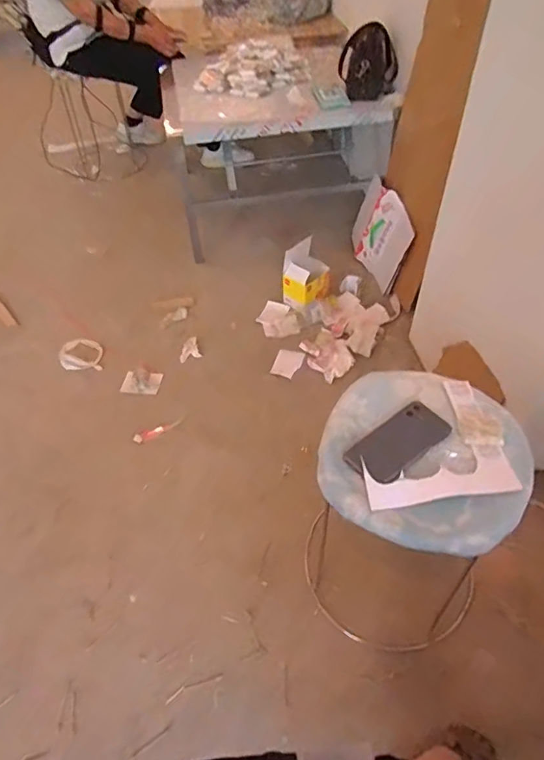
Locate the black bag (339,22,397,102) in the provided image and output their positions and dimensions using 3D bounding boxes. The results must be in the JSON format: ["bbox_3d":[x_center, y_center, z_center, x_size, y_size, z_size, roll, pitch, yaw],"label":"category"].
[{"bbox_3d":[0.305,-0.998,1.576,0.182,0.171,0.156,7,48,8],"label":"black bag"}]

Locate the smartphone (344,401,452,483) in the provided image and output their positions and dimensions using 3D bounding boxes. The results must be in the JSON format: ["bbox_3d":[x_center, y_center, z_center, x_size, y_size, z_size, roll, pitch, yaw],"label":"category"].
[{"bbox_3d":[0.191,0.093,0.754,0.164,0.016,0.077,-31,53,-24],"label":"smartphone"}]

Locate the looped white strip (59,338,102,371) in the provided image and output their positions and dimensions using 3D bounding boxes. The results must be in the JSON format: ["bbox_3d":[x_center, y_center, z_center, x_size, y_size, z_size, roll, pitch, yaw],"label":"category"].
[{"bbox_3d":[-0.572,-0.078,1.510,0.117,0.027,0.131,-7,47,-4],"label":"looped white strip"}]

